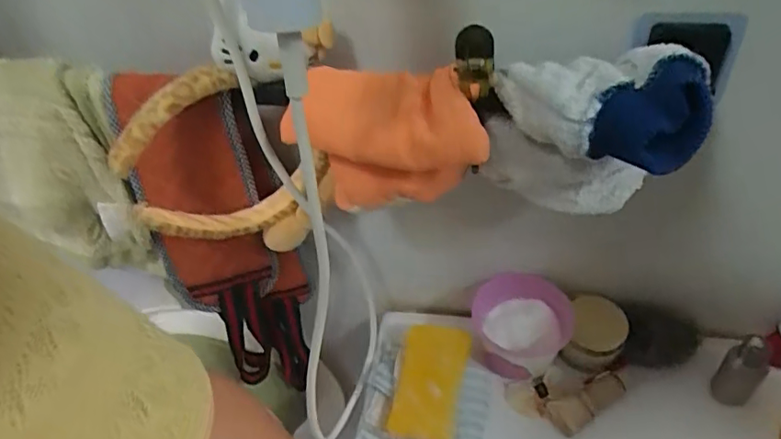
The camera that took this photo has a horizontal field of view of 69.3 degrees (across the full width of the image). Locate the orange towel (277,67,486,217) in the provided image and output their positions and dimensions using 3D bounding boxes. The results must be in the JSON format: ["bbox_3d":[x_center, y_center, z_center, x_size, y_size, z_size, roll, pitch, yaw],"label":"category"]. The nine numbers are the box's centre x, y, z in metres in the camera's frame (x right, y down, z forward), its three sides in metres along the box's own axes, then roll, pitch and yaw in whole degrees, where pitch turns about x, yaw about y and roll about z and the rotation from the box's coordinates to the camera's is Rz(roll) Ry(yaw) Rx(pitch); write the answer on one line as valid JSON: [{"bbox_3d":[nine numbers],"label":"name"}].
[{"bbox_3d":[0.003,-0.046,0.371,0.123,0.095,0.042,9,45,16],"label":"orange towel"}]

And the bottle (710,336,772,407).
[{"bbox_3d":[0.298,0.128,0.477,0.034,0.065,0.028,-31,48,-24],"label":"bottle"}]

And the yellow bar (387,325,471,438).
[{"bbox_3d":[0.035,0.146,0.507,0.059,0.007,0.101,4,65,19],"label":"yellow bar"}]

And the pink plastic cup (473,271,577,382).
[{"bbox_3d":[0.124,0.104,0.541,0.086,0.062,0.085,-3,43,3],"label":"pink plastic cup"}]

